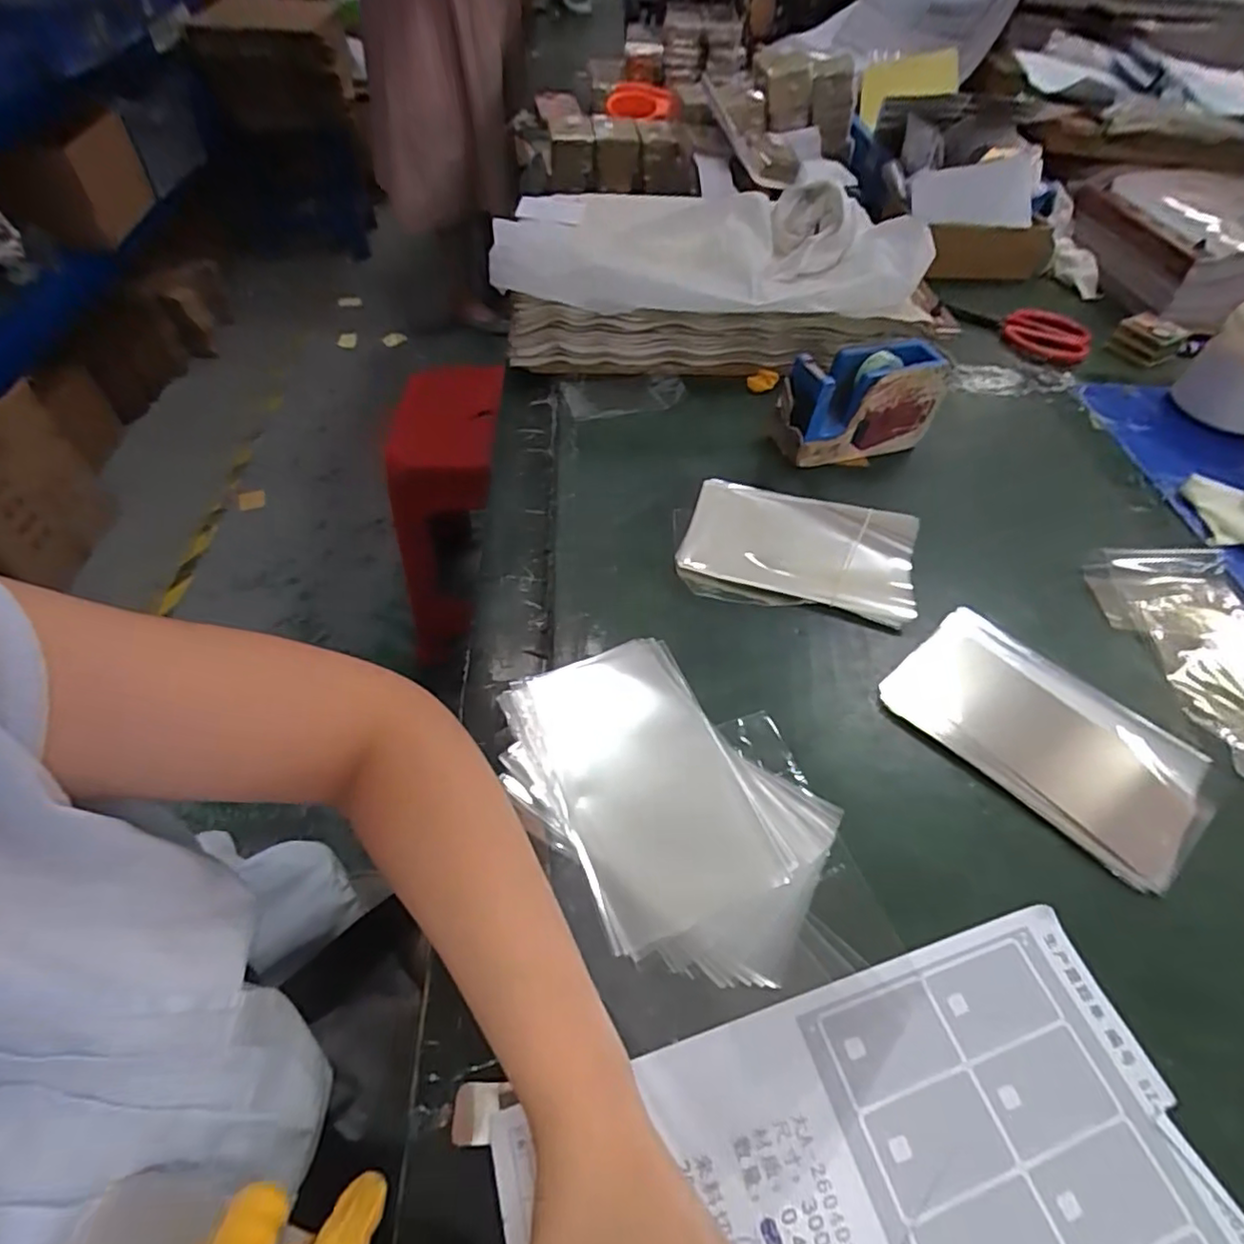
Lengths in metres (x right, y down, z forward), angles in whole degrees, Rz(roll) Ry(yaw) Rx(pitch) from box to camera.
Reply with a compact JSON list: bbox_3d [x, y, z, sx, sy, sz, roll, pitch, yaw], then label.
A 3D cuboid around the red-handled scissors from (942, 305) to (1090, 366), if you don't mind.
[{"bbox_3d":[0.457,-0.344,0.726,0.154,0.027,0.072,26,55,17],"label":"red-handled scissors"}]

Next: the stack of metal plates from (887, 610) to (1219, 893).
[{"bbox_3d":[0.263,0.066,0.389,0.107,0.019,0.174,-37,62,-27],"label":"stack of metal plates"}]

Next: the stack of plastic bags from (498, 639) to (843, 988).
[{"bbox_3d":[0.025,0.094,0.358,0.141,0.012,0.197,-32,60,-24],"label":"stack of plastic bags"}]

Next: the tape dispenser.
[{"bbox_3d":[0.204,-0.191,0.544,0.145,0.079,0.055,-12,54,-12],"label":"tape dispenser"}]

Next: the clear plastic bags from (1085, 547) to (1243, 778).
[{"bbox_3d":[0.448,0.025,0.440,0.157,0.016,0.195,-4,52,-6],"label":"clear plastic bags"}]

